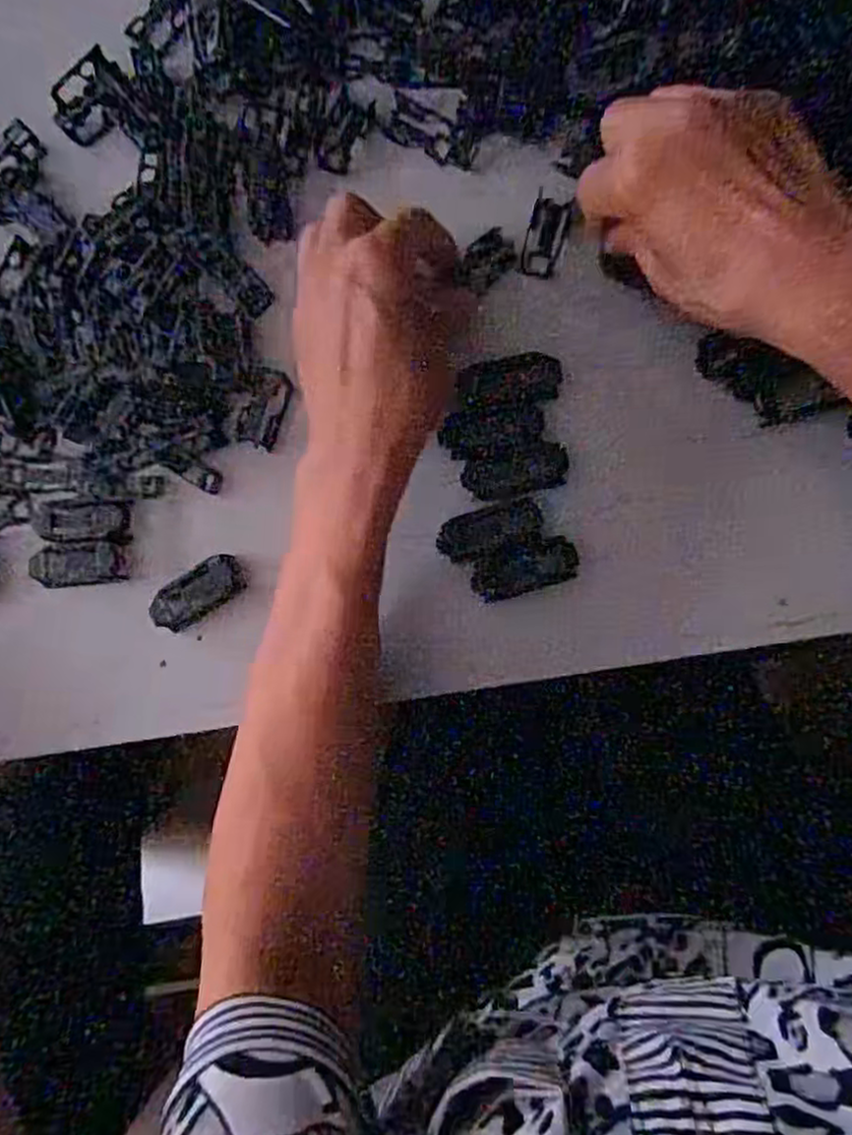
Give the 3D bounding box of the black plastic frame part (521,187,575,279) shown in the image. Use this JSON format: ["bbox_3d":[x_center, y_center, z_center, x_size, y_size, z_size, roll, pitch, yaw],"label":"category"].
[{"bbox_3d":[0.060,-0.166,0.352,0.019,0.008,0.042,15,88,8],"label":"black plastic frame part"}]

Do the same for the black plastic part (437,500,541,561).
[{"bbox_3d":[0.032,-0.019,0.345,0.051,0.007,0.021,-19,83,6],"label":"black plastic part"}]

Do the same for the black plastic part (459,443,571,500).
[{"bbox_3d":[0.044,-0.047,0.345,0.051,0.006,0.022,-14,84,6],"label":"black plastic part"}]

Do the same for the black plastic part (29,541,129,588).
[{"bbox_3d":[-0.180,-0.002,0.362,0.050,0.008,0.022,-5,85,7],"label":"black plastic part"}]

